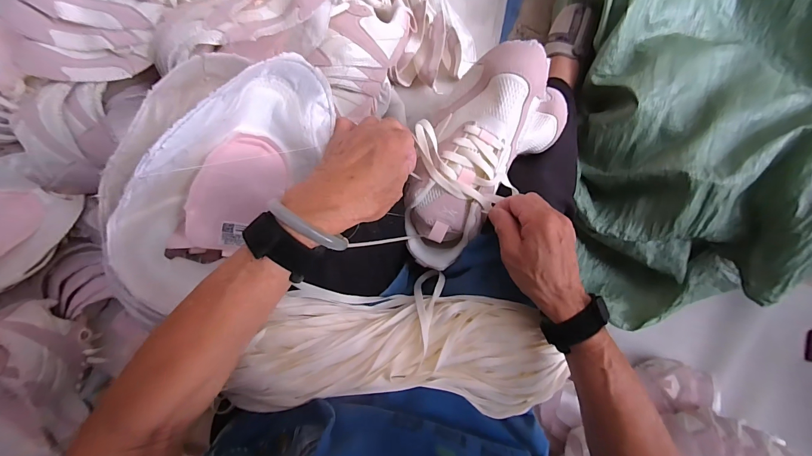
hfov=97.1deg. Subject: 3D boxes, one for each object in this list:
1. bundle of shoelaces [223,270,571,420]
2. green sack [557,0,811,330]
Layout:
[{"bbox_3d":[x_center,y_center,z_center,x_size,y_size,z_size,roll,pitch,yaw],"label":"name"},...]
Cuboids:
[{"bbox_3d":[0.001,0.128,0.384,0.321,0.056,0.125,5,97,-5],"label":"bundle of shoelaces"},{"bbox_3d":[0.579,-0.213,0.664,0.543,0.260,0.793,-4,98,-3],"label":"green sack"}]

